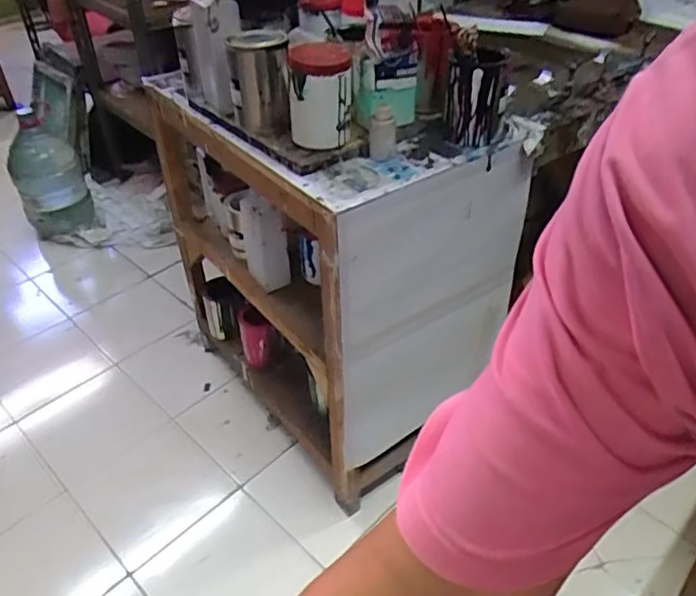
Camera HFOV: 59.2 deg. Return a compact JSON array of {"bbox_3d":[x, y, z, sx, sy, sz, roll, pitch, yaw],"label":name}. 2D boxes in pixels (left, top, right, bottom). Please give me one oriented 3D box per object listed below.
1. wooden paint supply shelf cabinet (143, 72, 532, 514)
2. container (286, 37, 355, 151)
[{"bbox_3d":[-0.048,-0.081,1.464,0.470,0.770,0.782,-27,46,-28],"label":"wooden paint supply shelf cabinet"},{"bbox_3d":[-0.043,-0.336,1.020,0.103,0.138,0.116,-2,39,-1],"label":"container"}]

